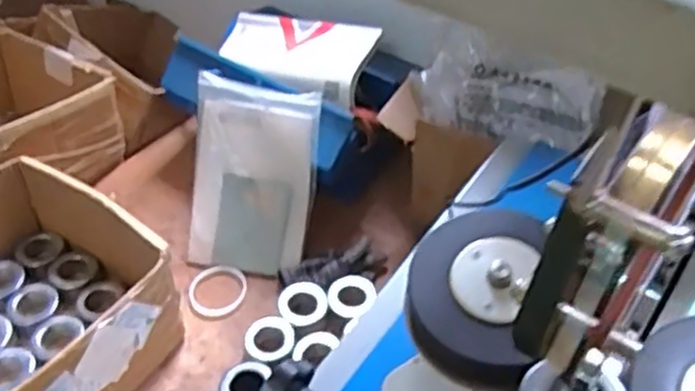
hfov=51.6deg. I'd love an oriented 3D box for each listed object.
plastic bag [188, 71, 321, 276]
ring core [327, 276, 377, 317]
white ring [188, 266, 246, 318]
[{"bbox_3d":[-0.147,-0.024,1.084,0.187,0.280,0.024,11,12,11],"label":"plastic bag"},{"bbox_3d":[0.006,0.141,1.020,0.066,0.013,0.066,-1,45,1],"label":"ring core"},{"bbox_3d":[-0.195,0.143,1.083,0.086,0.012,0.089,-1,45,1],"label":"white ring"}]

